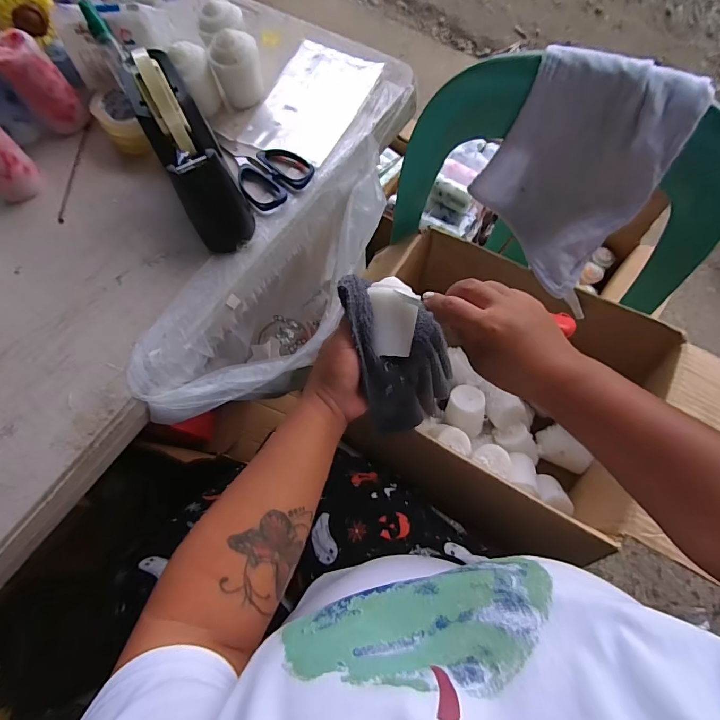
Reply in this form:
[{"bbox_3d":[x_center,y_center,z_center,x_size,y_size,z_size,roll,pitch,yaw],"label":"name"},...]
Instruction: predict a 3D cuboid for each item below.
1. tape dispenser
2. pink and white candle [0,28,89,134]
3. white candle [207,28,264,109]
[{"bbox_3d":[-0.174,-0.211,0.412,0.065,0.133,0.180,-27,71,-7],"label":"tape dispenser"},{"bbox_3d":[-0.376,-0.324,0.492,0.054,0.091,0.051,-41,73,-11],"label":"pink and white candle"},{"bbox_3d":[-0.144,-0.338,0.492,0.056,0.070,0.045,-12,70,-2],"label":"white candle"}]

